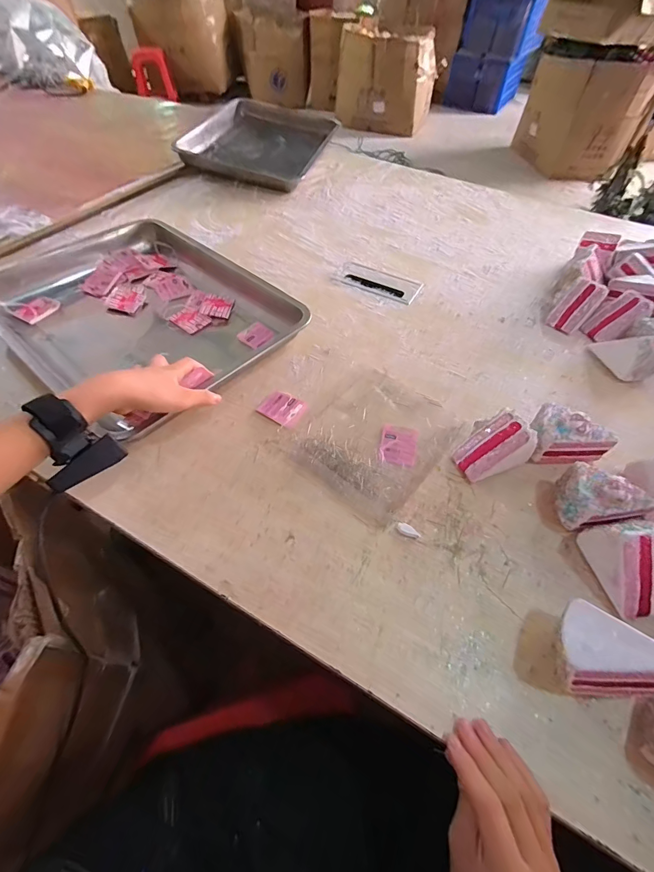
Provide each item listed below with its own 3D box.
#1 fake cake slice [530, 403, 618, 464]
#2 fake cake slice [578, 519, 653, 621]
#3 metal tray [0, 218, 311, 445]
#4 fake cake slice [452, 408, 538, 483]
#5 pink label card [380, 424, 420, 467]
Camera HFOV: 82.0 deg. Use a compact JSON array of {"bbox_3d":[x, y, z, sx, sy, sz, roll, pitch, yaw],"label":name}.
[{"bbox_3d":[0.293,0.010,0.463,0.089,0.066,0.061,36,60,21],"label":"fake cake slice"},{"bbox_3d":[0.302,0.130,0.374,0.057,0.065,0.086,-4,54,-6],"label":"fake cake slice"},{"bbox_3d":[-0.286,-0.196,0.584,0.456,0.057,0.348,36,60,21],"label":"metal tray"},{"bbox_3d":[0.199,0.011,0.452,0.070,0.064,0.064,-27,60,-21],"label":"fake cake slice"},{"bbox_3d":[0.092,0.010,0.480,0.045,0.004,0.059,12,54,5],"label":"pink label card"}]

